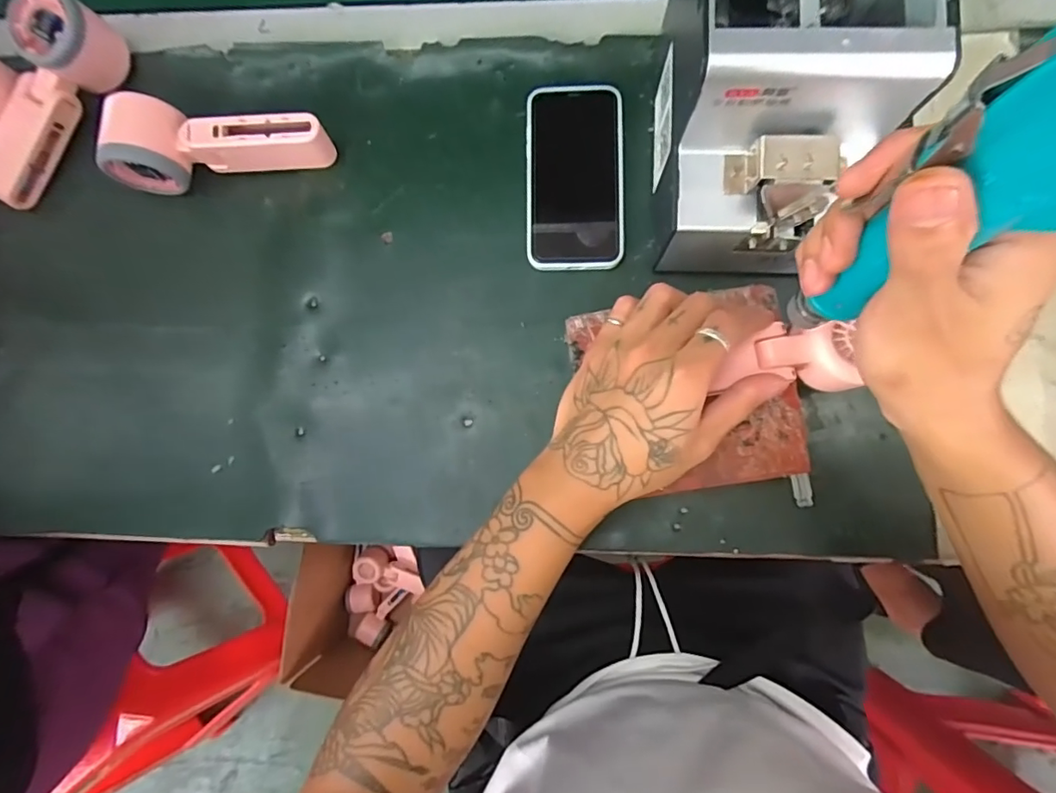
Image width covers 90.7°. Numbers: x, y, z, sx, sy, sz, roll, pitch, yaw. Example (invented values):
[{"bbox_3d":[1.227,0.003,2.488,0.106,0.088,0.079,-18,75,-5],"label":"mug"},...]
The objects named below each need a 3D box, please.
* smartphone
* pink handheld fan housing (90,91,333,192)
[{"bbox_3d":[0.037,-0.172,0.408,0.075,0.009,0.147,0,83,4],"label":"smartphone"},{"bbox_3d":[-0.240,-0.194,0.406,0.164,0.054,0.054,0,83,4],"label":"pink handheld fan housing"}]

